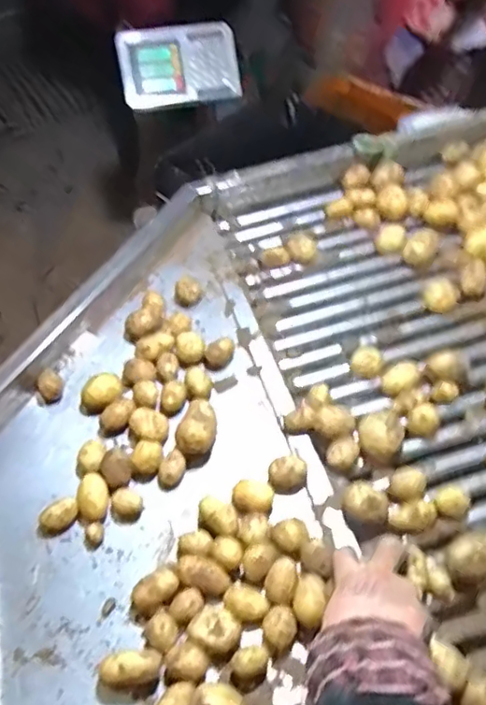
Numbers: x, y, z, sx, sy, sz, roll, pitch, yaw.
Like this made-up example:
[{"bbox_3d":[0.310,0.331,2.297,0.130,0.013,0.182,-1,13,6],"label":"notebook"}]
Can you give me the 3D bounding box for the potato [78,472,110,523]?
[{"bbox_3d":[-0.158,0.154,0.645,0.029,0.028,0.048,-11,52,-8],"label":"potato"}]

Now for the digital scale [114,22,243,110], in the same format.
[{"bbox_3d":[-0.136,-0.618,1.301,0.252,0.158,0.041,-9,10,-3],"label":"digital scale"}]

